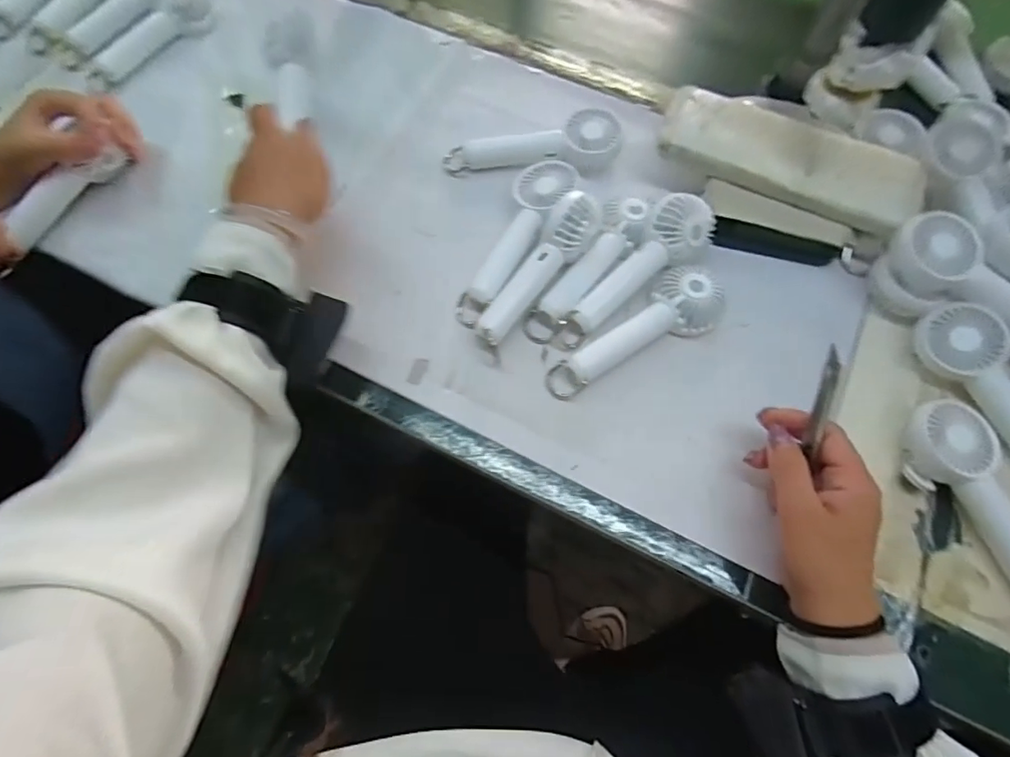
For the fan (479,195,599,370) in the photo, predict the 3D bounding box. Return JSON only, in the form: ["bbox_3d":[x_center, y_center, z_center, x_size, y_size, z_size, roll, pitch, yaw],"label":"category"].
[{"bbox_3d":[0.025,-0.085,0.429,0.035,0.037,0.150,36,88,14],"label":"fan"}]

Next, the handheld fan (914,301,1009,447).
[{"bbox_3d":[0.370,0.018,0.387,0.047,0.038,0.160,-20,67,-12],"label":"handheld fan"}]

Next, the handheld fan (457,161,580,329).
[{"bbox_3d":[0.009,-0.119,0.454,0.050,0.045,0.160,25,66,9],"label":"handheld fan"}]

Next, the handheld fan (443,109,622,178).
[{"bbox_3d":[0.025,-0.220,0.494,0.158,0.037,0.047,1,64,-2],"label":"handheld fan"}]

